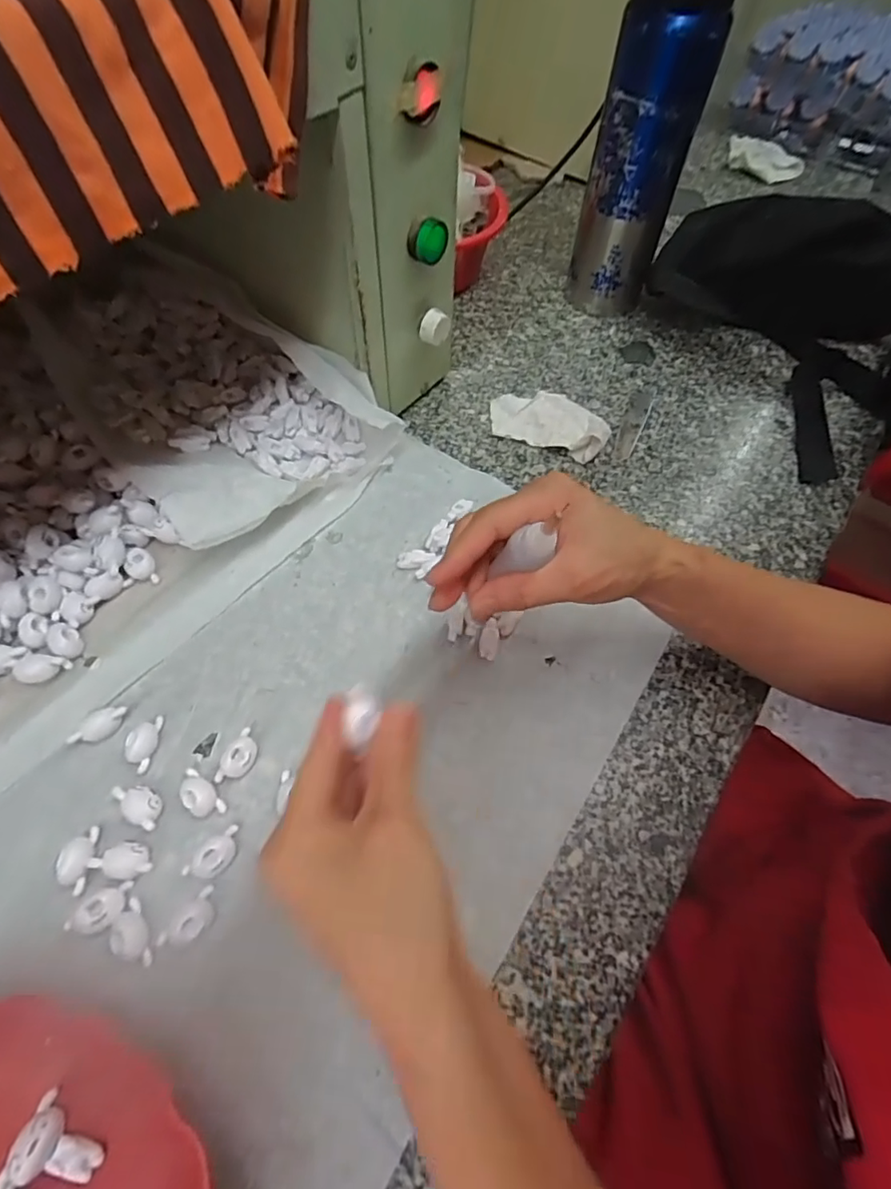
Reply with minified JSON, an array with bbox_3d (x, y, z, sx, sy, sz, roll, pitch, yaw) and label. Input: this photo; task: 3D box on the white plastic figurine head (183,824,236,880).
[{"bbox_3d":[-0.129,0.146,0.307,0.033,0.015,0.016,-39,68,-22],"label":"white plastic figurine head"}]

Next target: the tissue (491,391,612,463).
[{"bbox_3d":[0.094,-0.159,0.493,0.105,0.018,0.067,23,61,11],"label":"tissue"}]

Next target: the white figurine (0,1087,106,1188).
[{"bbox_3d":[-0.173,0.249,0.245,0.035,0.018,0.032,13,60,6],"label":"white figurine"}]

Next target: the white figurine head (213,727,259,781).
[{"bbox_3d":[-0.126,0.098,0.337,0.020,0.014,0.032,8,60,3],"label":"white figurine head"}]

